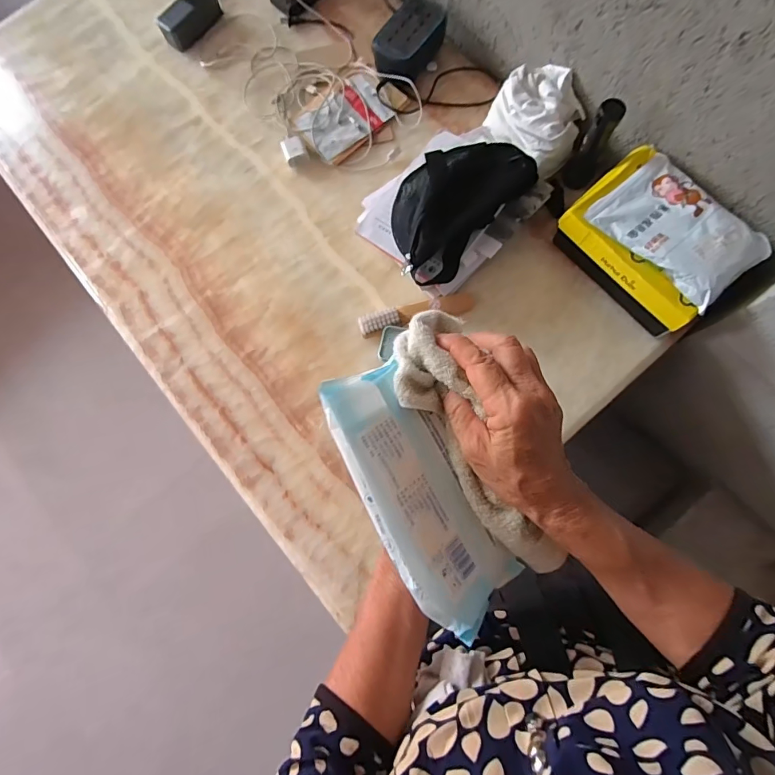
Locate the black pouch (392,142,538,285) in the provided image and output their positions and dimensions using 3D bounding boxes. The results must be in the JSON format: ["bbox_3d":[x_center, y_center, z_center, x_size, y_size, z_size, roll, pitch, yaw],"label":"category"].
[{"bbox_3d":[0.104,-0.316,0.737,0.182,0.054,0.273,39,82,8],"label":"black pouch"}]

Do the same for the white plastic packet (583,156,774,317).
[{"bbox_3d":[0.446,-0.244,0.663,0.157,0.040,0.227,-39,81,-6],"label":"white plastic packet"}]

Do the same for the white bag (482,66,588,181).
[{"bbox_3d":[0.270,-0.480,0.777,0.172,0.071,0.134,44,83,8],"label":"white bag"}]

